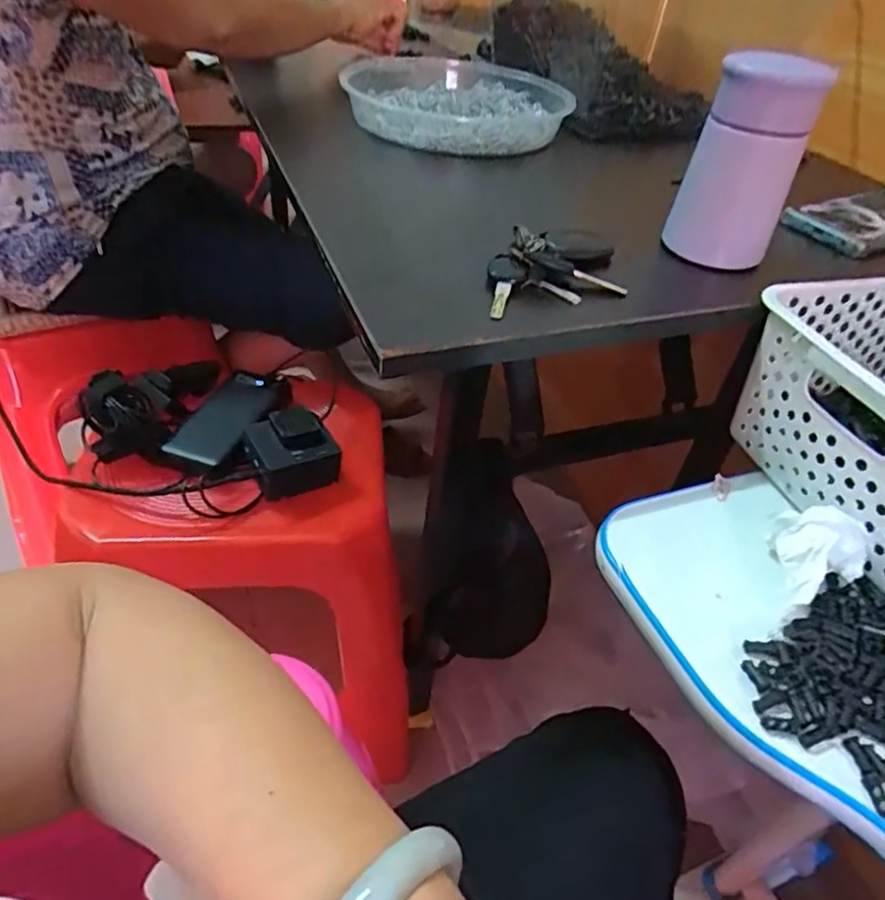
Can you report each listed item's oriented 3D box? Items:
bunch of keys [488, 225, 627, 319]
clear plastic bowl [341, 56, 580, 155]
[{"bbox_3d":[0.075,-0.116,0.417,0.085,0.022,0.102,9,42,2],"label":"bunch of keys"},{"bbox_3d":[0.015,-0.371,0.674,0.235,0.046,0.211,9,42,2],"label":"clear plastic bowl"}]

